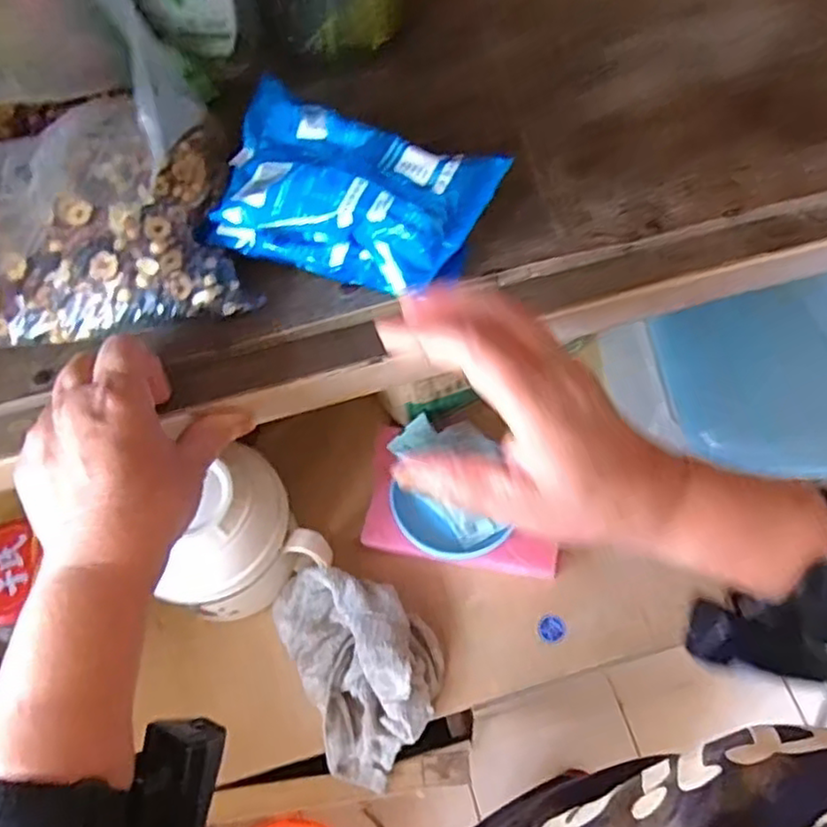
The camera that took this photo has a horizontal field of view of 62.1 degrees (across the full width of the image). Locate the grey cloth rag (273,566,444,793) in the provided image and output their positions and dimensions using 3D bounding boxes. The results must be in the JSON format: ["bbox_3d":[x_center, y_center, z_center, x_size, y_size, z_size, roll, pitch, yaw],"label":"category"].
[{"bbox_3d":[-0.041,0.215,0.600,0.116,0.072,0.172,-23,62,-9],"label":"grey cloth rag"}]

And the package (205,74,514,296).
[{"bbox_3d":[-0.038,-0.129,0.409,0.157,0.059,0.091,19,64,14],"label":"package"}]

